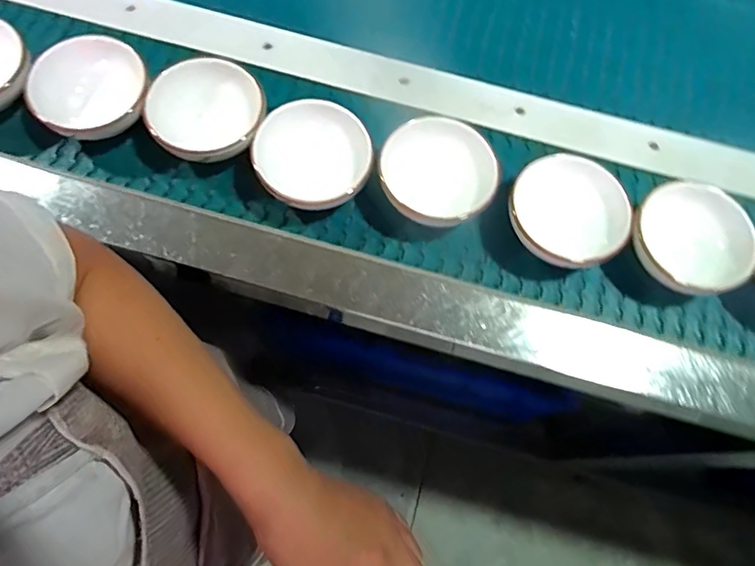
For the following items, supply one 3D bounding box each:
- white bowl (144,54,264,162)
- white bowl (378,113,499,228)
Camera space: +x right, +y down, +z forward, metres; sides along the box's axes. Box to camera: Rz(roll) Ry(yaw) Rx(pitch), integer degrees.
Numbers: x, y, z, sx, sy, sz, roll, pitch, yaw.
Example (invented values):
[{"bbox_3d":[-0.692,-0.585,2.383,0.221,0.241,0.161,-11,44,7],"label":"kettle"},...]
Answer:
[{"bbox_3d":[-0.161,-0.161,0.522,0.107,0.049,0.108,0,69,0],"label":"white bowl"},{"bbox_3d":[0.058,-0.101,0.508,0.104,0.048,0.107,0,69,0],"label":"white bowl"}]

